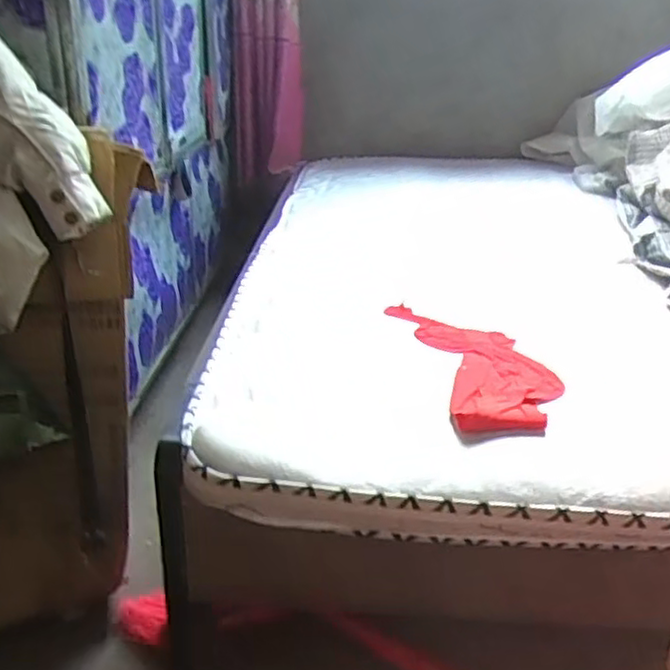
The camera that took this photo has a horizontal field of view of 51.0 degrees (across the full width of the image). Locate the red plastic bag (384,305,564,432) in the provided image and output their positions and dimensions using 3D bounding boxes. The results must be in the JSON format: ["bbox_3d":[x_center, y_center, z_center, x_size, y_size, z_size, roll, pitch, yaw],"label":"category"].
[{"bbox_3d":[0.171,0.025,0.872,0.142,0.020,0.367,-2,24,-8],"label":"red plastic bag"}]

